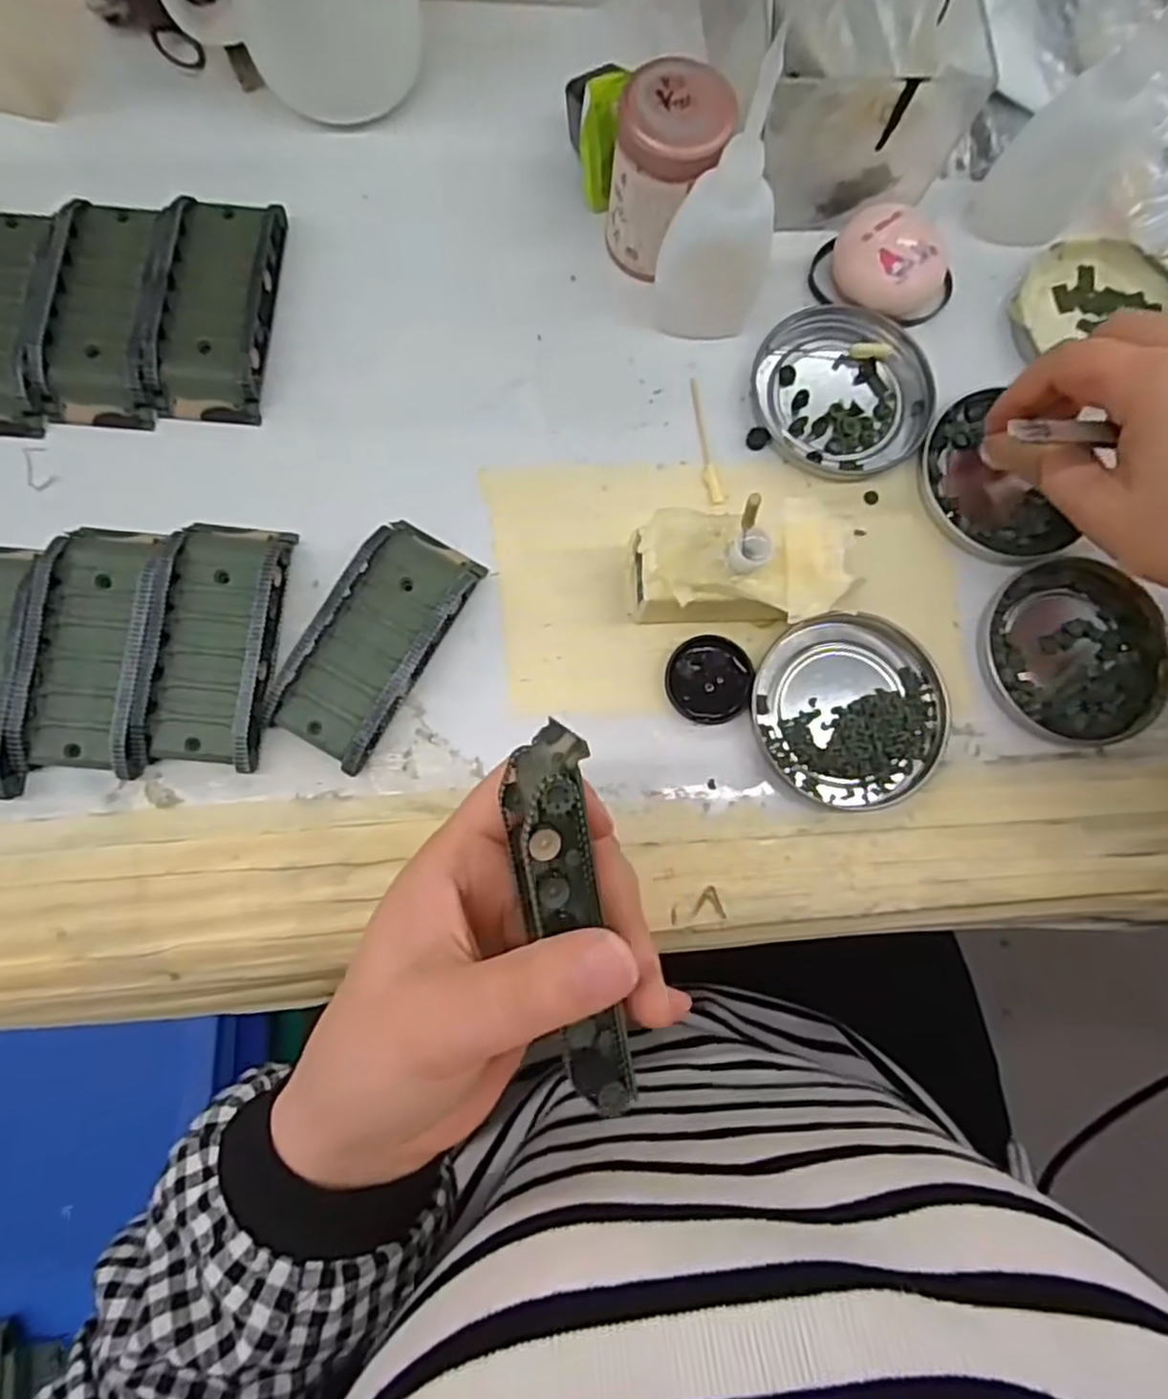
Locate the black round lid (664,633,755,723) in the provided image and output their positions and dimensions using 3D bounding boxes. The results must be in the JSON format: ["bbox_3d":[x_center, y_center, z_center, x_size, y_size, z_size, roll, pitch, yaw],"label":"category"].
[{"bbox_3d":[0.051,-0.008,0.298,0.034,0.008,0.035,1,80,-3],"label":"black round lid"}]

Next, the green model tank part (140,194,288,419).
[{"bbox_3d":[-0.155,-0.168,0.307,0.043,0.019,0.097,4,80,-2],"label":"green model tank part"}]

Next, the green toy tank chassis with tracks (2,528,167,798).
[{"bbox_3d":[-0.189,-0.018,0.279,0.044,0.016,0.101,5,79,-2],"label":"green toy tank chassis with tracks"}]

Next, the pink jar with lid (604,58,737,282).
[{"bbox_3d":[0.034,-0.215,0.301,0.044,0.067,0.045,35,80,4],"label":"pink jar with lid"}]

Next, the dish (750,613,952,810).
[{"bbox_3d":[0.109,0.004,0.298,0.076,0.007,0.078,1,80,-3],"label":"dish"}]

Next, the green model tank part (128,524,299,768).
[{"bbox_3d":[-0.143,-0.023,0.283,0.046,0.018,0.094,5,79,-2],"label":"green model tank part"}]

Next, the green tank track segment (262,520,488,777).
[{"bbox_3d":[-0.082,-0.024,0.287,0.045,0.019,0.096,29,80,3],"label":"green tank track segment"}]

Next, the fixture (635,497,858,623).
[{"bbox_3d":[0.060,-0.050,0.286,0.083,0.046,0.047,-4,80,-4],"label":"fixture"}]

